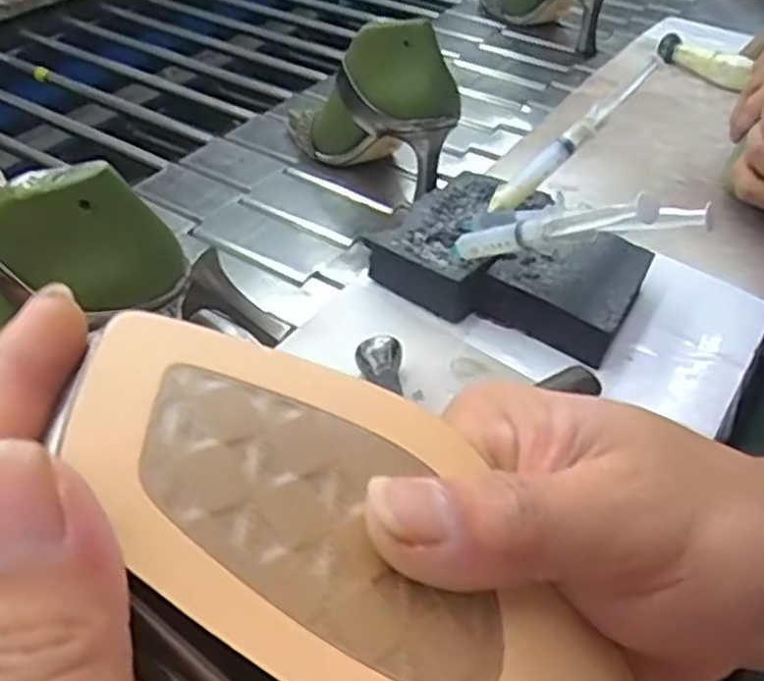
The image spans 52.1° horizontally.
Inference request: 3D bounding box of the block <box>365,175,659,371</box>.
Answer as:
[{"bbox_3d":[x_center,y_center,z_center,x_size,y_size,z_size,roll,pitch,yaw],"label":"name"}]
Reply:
[{"bbox_3d":[0.094,-0.054,0.531,0.167,0.038,0.125,26,48,25],"label":"block"}]

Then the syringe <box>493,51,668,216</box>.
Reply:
[{"bbox_3d":[0.135,-0.142,0.541,0.154,0.018,0.017,-42,53,-4],"label":"syringe"}]

